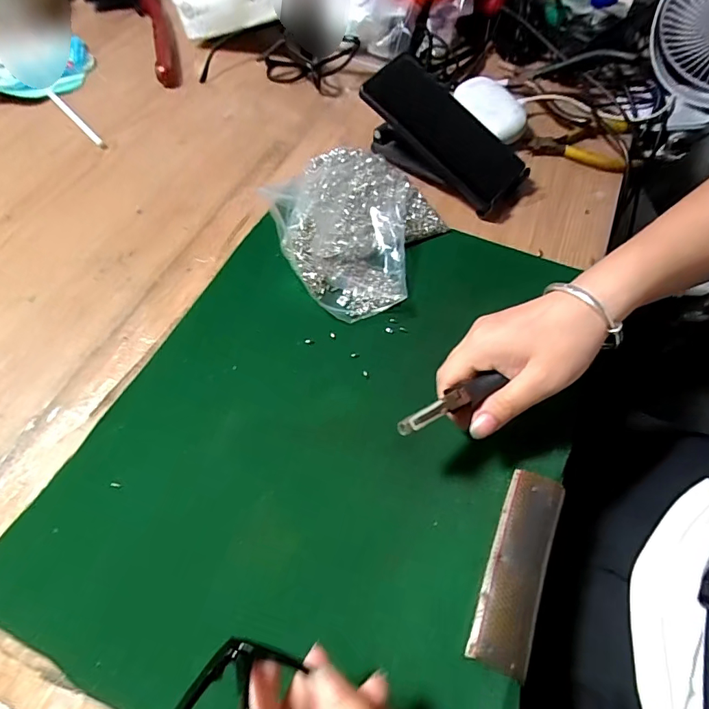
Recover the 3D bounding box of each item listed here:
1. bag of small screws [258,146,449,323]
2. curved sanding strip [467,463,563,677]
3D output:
[{"bbox_3d":[0.002,-0.120,0.412,0.140,0.042,0.165,-31,65,-18],"label":"bag of small screws"},{"bbox_3d":[0.104,0.130,0.282,0.035,0.008,0.117,21,62,11],"label":"curved sanding strip"}]

